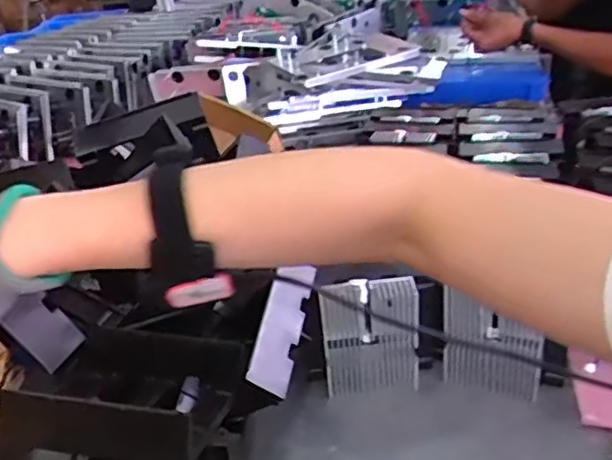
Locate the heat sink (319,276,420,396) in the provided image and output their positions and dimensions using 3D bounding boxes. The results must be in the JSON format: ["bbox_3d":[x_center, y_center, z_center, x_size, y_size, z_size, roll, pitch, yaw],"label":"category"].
[{"bbox_3d":[0.063,0.106,0.618,0.092,0.135,0.028,-4,29,3],"label":"heat sink"}]

